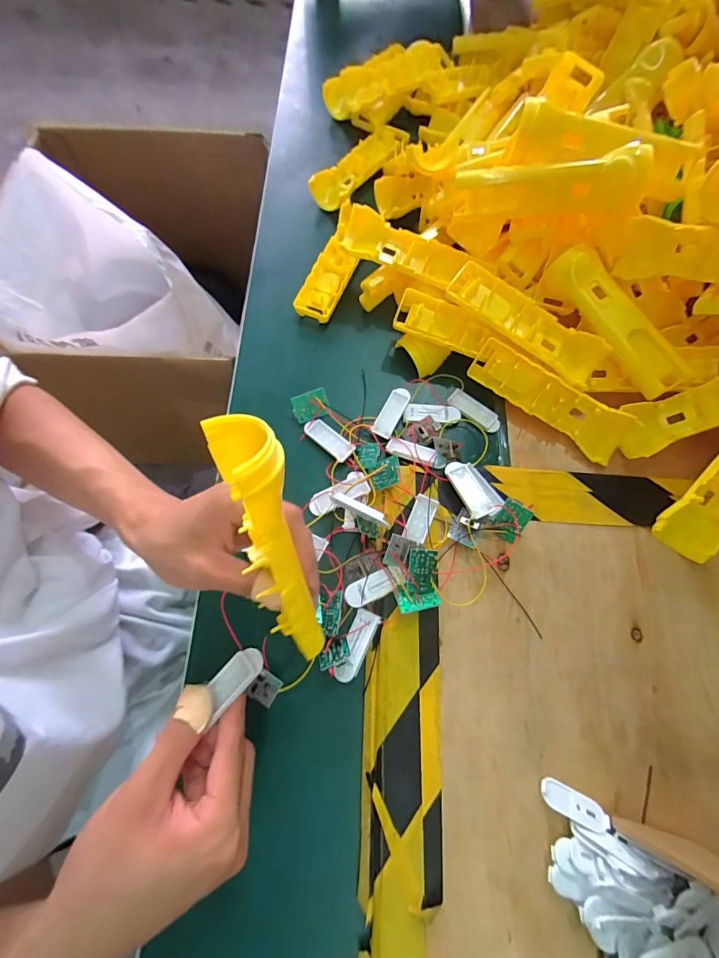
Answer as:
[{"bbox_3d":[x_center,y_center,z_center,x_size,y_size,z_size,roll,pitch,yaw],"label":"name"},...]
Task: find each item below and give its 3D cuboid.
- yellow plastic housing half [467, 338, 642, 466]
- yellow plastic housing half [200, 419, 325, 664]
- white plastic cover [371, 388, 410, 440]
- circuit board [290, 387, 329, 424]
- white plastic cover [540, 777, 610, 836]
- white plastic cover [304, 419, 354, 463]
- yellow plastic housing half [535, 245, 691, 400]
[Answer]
[{"bbox_3d":[0.184,-0.079,0.398,0.156,0.046,0.023,34,31,8],"label":"yellow plastic housing half"},{"bbox_3d":[-0.044,0.047,0.216,0.034,0.161,0.048,-12,33,-7],"label":"yellow plastic housing half"},{"bbox_3d":[0.032,-0.067,0.408,0.020,0.011,0.055,26,71,7],"label":"white plastic cover"},{"bbox_3d":[-0.049,-0.074,0.408,0.036,0.004,0.027,-17,102,6],"label":"circuit board"},{"bbox_3d":[0.156,0.238,0.296,0.049,0.005,0.020,25,46,8],"label":"white plastic cover"},{"bbox_3d":[-0.030,-0.040,0.400,0.056,0.009,0.022,43,74,12],"label":"white plastic cover"},{"bbox_3d":[0.244,-0.153,0.385,0.042,0.038,0.159,-28,74,-12],"label":"yellow plastic housing half"}]

